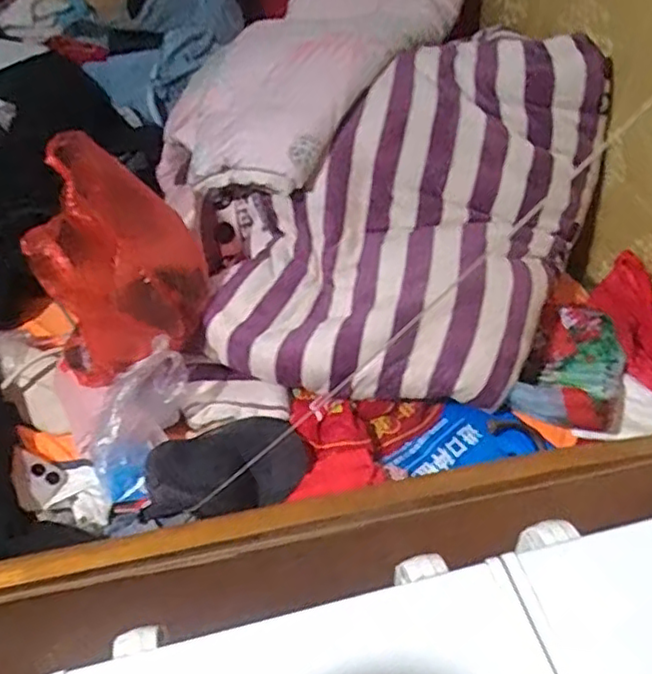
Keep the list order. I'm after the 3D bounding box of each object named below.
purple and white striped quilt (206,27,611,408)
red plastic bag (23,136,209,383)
[{"bbox_3d":[0.149,-0.204,1.151,0.517,0.178,0.727,22,73,19],"label":"purple and white striped quilt"},{"bbox_3d":[-0.303,-0.100,0.990,0.237,0.329,0.205,-15,48,-13],"label":"red plastic bag"}]

